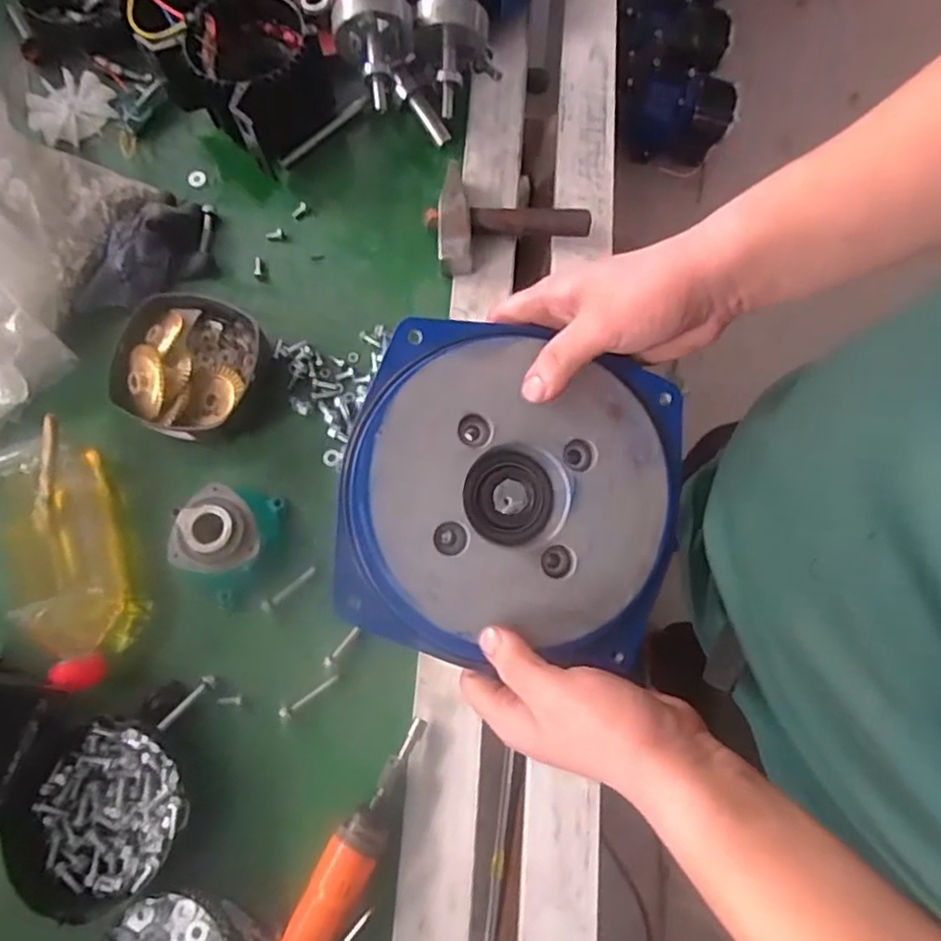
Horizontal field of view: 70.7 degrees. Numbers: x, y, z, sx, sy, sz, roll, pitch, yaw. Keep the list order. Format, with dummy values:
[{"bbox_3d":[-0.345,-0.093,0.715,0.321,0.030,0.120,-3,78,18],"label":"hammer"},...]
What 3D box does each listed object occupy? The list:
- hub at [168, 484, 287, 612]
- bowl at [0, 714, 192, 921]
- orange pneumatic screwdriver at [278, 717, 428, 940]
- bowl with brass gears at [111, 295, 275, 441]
[{"bbox_3d":[-0.221,0.066,0.602,0.085,0.059,0.106,11,75,4],"label":"hub"},{"bbox_3d":[-0.296,0.267,0.527,0.134,0.045,0.133,0,74,1],"label":"bowl"},{"bbox_3d":[-0.101,0.325,0.516,0.050,0.034,0.261,25,76,8],"label":"orange pneumatic screwdriver"},{"bbox_3d":[-0.267,-0.099,0.636,0.139,0.049,0.131,0,74,1],"label":"bowl with brass gears"}]

